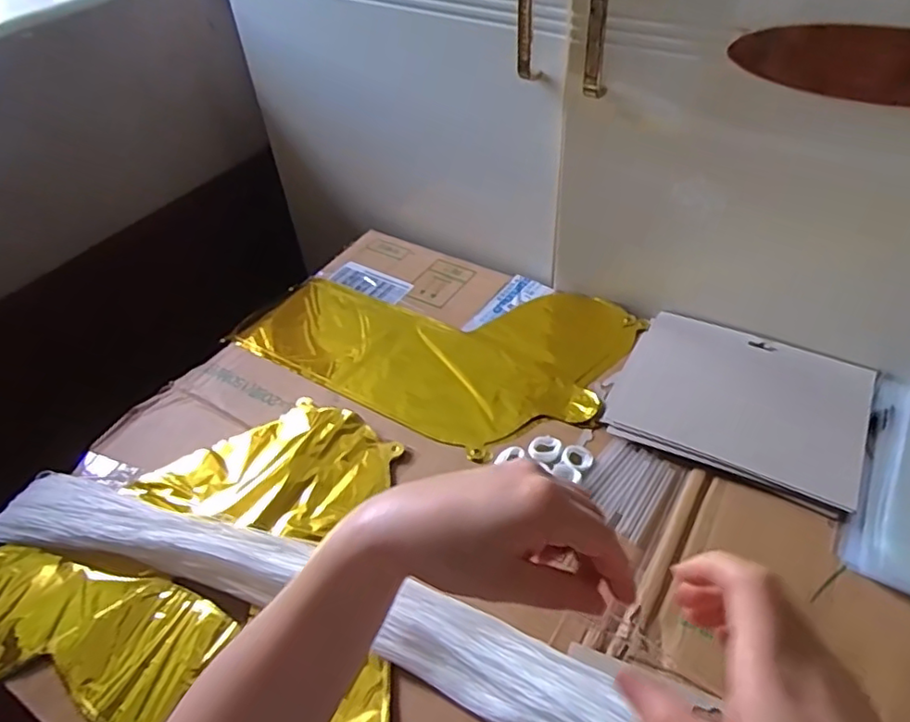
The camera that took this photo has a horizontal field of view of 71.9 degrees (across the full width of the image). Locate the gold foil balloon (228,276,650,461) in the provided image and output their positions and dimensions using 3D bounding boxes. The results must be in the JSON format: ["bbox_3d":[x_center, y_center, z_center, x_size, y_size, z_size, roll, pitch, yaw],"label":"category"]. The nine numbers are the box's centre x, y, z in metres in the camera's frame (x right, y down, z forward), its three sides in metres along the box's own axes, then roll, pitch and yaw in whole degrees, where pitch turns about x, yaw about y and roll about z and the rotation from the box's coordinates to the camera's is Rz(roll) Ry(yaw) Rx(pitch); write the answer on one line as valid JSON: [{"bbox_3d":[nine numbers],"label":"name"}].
[{"bbox_3d":[-0.025,-0.030,0.661,0.376,0.016,0.233,21,48,26],"label":"gold foil balloon"}]

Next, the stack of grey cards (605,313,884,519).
[{"bbox_3d":[0.254,0.035,0.565,0.202,0.017,0.162,19,50,22],"label":"stack of grey cards"}]

